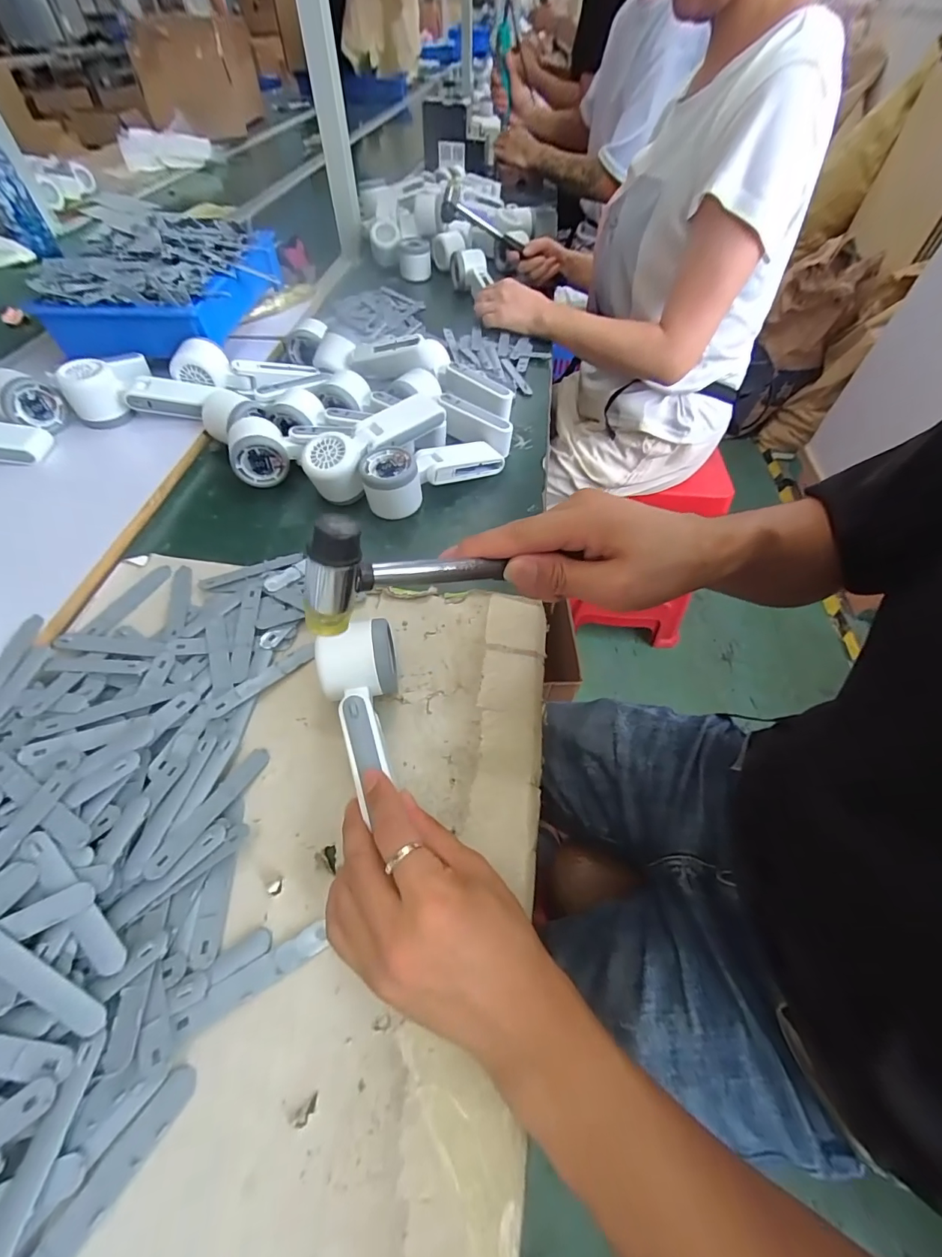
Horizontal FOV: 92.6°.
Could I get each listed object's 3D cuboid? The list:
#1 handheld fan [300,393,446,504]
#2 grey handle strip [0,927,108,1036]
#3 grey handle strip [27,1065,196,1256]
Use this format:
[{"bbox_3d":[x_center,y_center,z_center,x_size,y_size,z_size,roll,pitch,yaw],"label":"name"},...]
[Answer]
[{"bbox_3d":[-0.100,-0.200,0.494,0.174,0.051,0.058,-38,66,-25],"label":"handheld fan"},{"bbox_3d":[-0.233,0.183,0.236,0.090,0.007,0.017,37,60,0],"label":"grey handle strip"},{"bbox_3d":[-0.173,0.262,0.209,0.017,0.006,0.094,30,59,16],"label":"grey handle strip"}]

